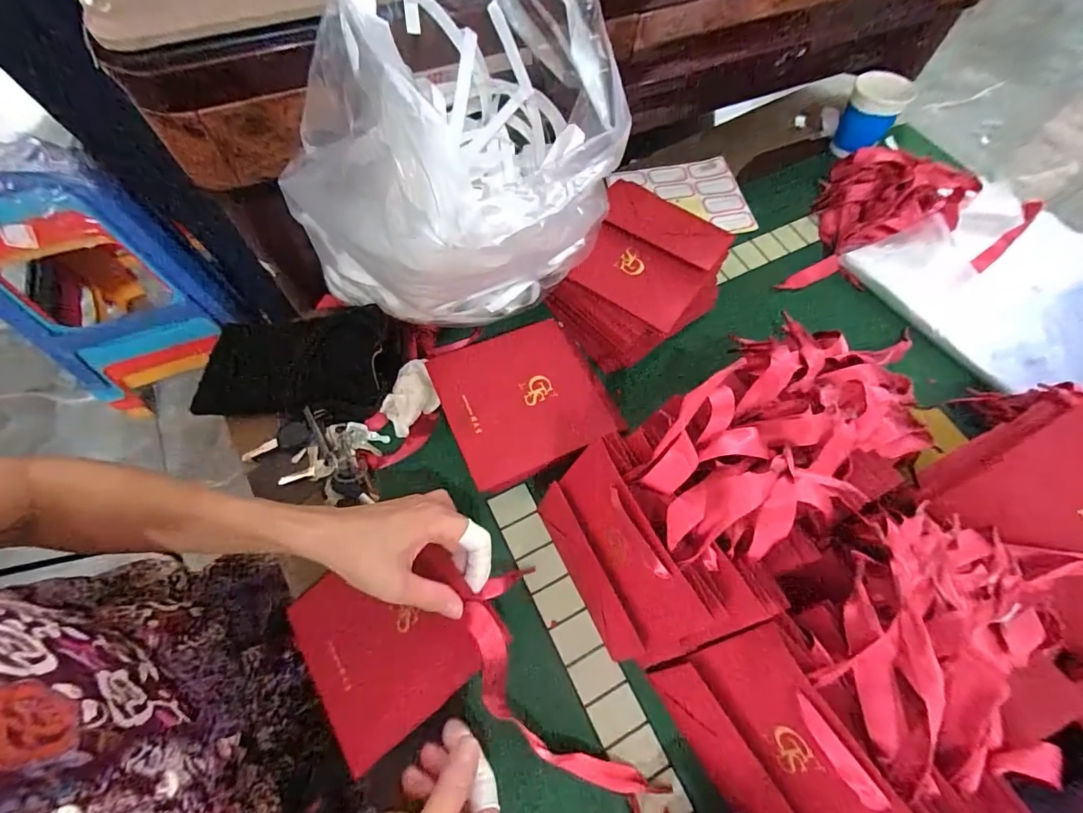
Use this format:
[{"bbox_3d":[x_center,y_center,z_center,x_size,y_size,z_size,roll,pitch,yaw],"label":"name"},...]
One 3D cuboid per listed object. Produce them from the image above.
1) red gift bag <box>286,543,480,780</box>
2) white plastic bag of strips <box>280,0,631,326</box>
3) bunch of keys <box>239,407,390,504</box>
[{"bbox_3d":[-0.120,0.177,0.371,0.132,0.009,0.138,-37,60,-9],"label":"red gift bag"},{"bbox_3d":[-0.057,-0.197,0.381,0.269,0.225,0.253,39,69,15],"label":"white plastic bag of strips"},{"bbox_3d":[-0.219,0.043,0.456,0.125,0.024,0.075,18,65,7],"label":"bunch of keys"}]

